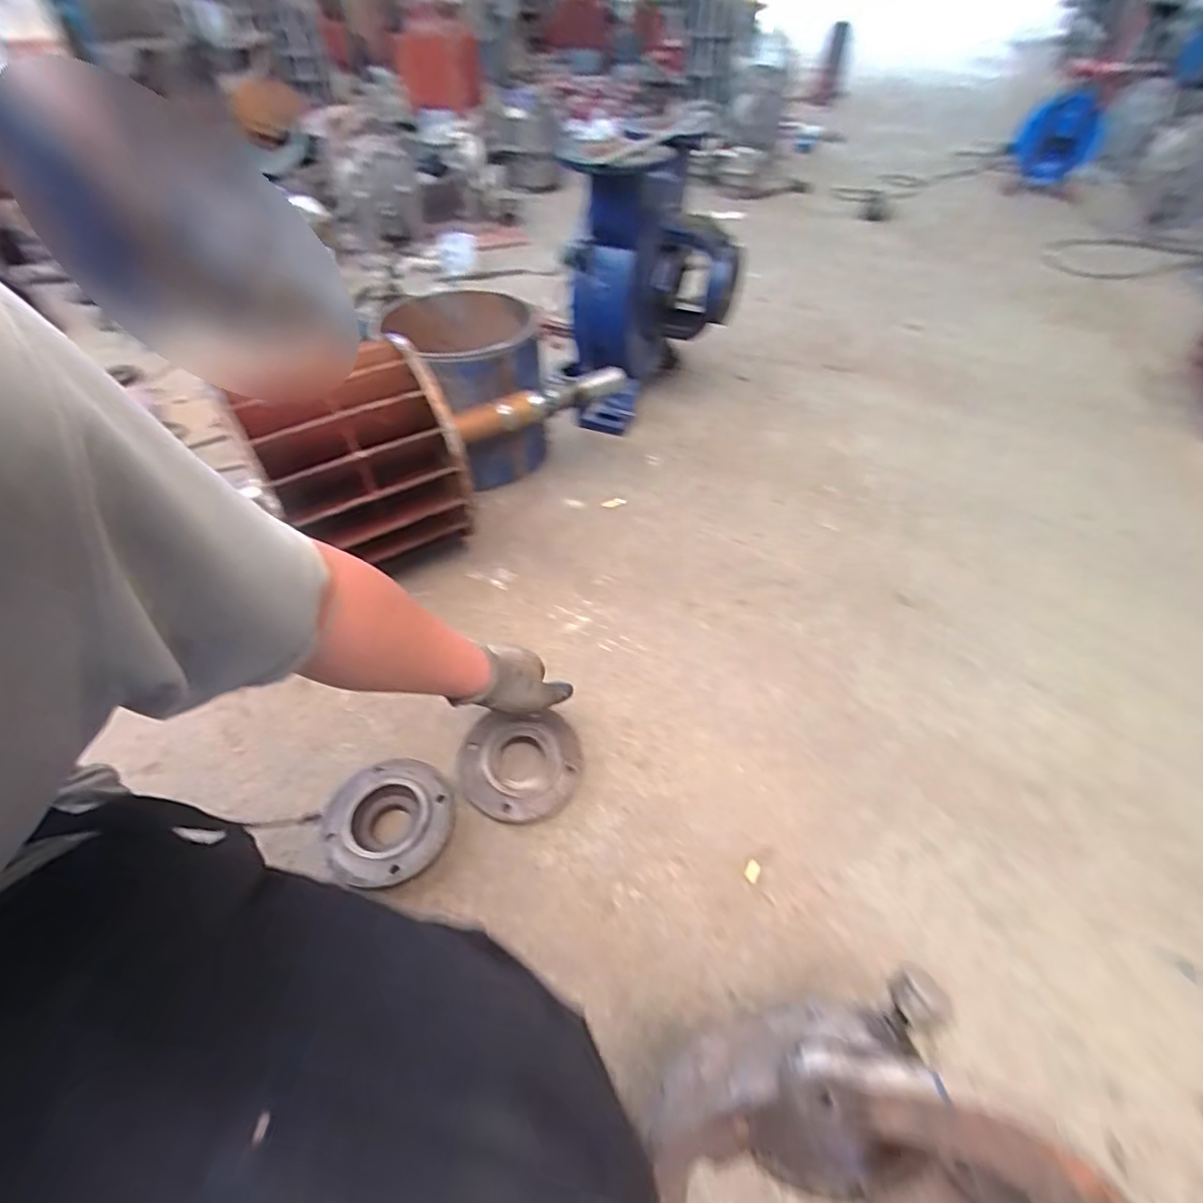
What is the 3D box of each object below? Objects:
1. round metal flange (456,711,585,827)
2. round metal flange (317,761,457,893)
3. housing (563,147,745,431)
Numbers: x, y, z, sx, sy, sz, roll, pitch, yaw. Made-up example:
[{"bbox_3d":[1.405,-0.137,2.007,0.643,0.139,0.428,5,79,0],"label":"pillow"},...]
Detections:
[{"bbox_3d":[-0.104,0.210,0.769,0.154,0.045,0.132,-5,46,-4],"label":"round metal flange"},{"bbox_3d":[-0.258,0.263,0.728,0.155,0.040,0.147,0,46,0],"label":"round metal flange"},{"bbox_3d":[0.108,-0.605,1.249,0.325,0.476,0.299,10,48,5],"label":"housing"}]

